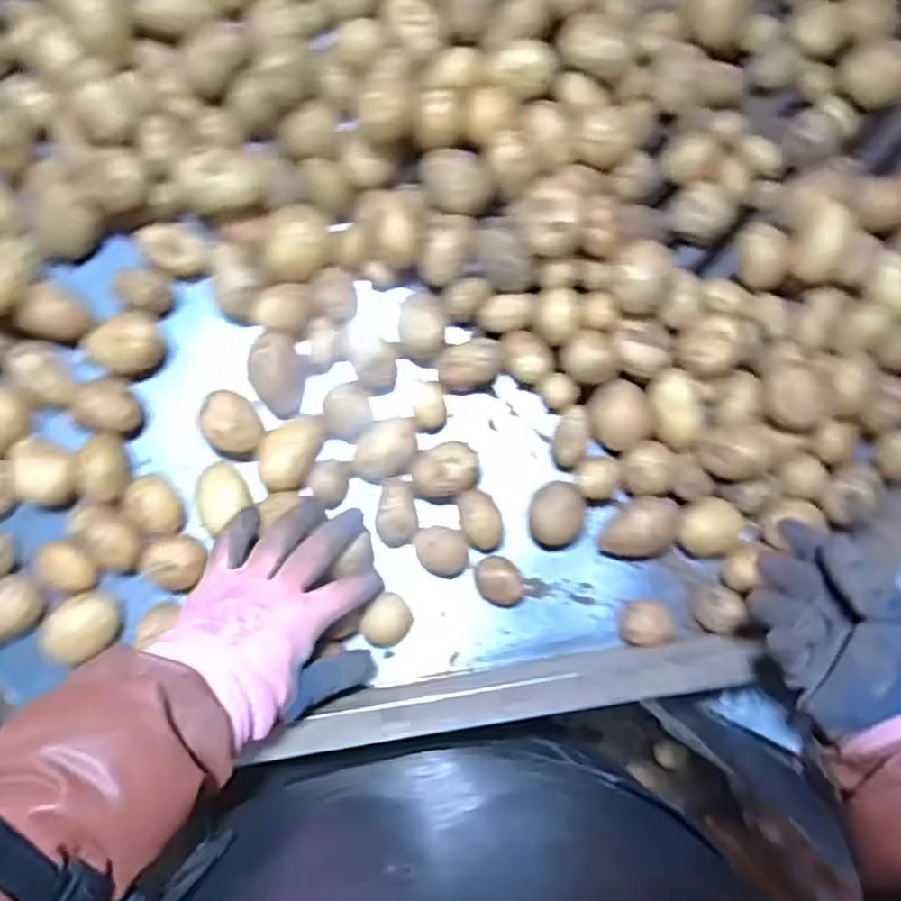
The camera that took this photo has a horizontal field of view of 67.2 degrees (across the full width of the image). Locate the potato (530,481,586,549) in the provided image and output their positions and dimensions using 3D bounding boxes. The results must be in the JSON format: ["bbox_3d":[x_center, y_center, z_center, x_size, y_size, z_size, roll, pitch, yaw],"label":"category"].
[{"bbox_3d":[0.081,0.048,0.520,0.036,0.036,0.048,-6,83,-6],"label":"potato"}]

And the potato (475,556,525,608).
[{"bbox_3d":[0.039,0.101,0.515,0.044,0.026,0.031,40,81,1],"label":"potato"}]

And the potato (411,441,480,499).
[{"bbox_3d":[-0.002,0.016,0.512,0.055,0.040,0.039,-28,86,-8],"label":"potato"}]

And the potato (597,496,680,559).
[{"bbox_3d":[0.146,0.058,0.520,0.054,0.048,0.043,-4,83,-5],"label":"potato"}]

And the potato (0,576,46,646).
[{"bbox_3d":[-0.319,0.115,0.482,0.060,0.032,0.036,-31,86,-8],"label":"potato"}]

